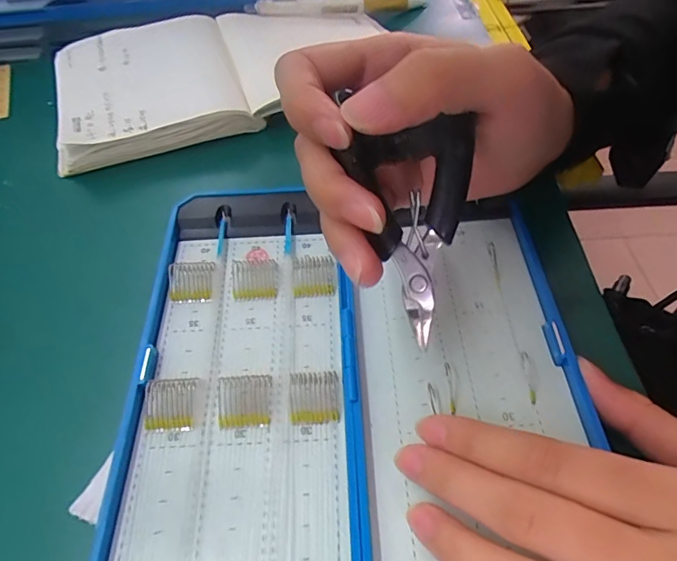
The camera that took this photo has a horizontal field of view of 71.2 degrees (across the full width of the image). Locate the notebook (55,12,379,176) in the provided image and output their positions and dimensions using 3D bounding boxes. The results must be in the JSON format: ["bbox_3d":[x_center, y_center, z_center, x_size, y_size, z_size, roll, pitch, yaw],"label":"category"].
[{"bbox_3d":[-0.081,-0.154,0.338,0.224,0.028,0.129,-15,54,-10],"label":"notebook"}]

